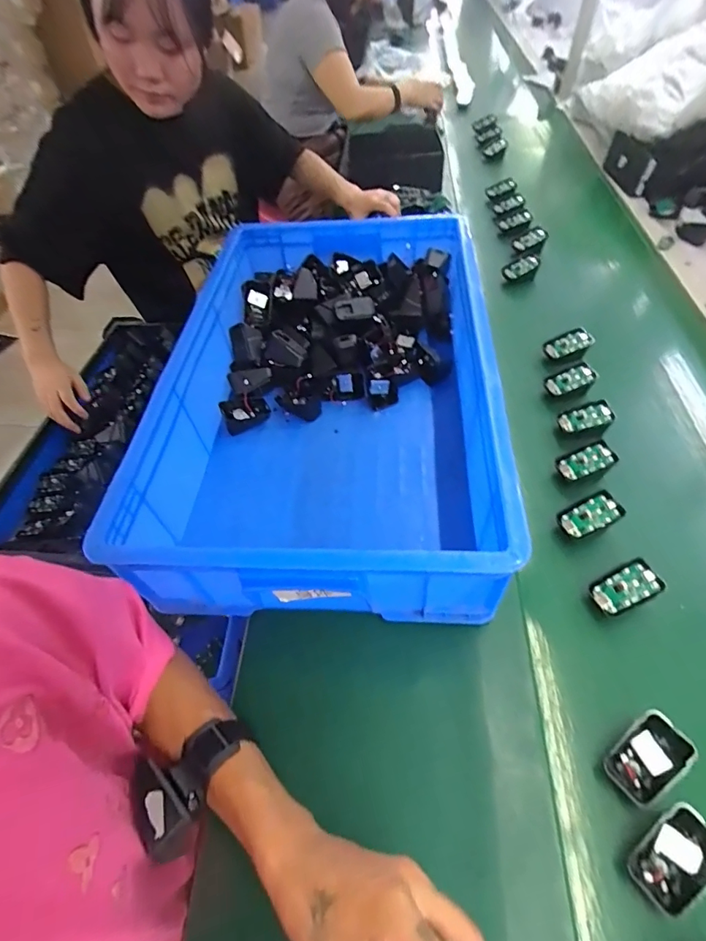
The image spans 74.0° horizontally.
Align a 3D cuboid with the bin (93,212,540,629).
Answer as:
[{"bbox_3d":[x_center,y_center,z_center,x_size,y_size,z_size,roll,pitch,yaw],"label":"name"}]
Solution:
[{"bbox_3d":[-0.032,-0.123,0.641,0.398,0.127,0.648,2,49,5],"label":"bin"}]

